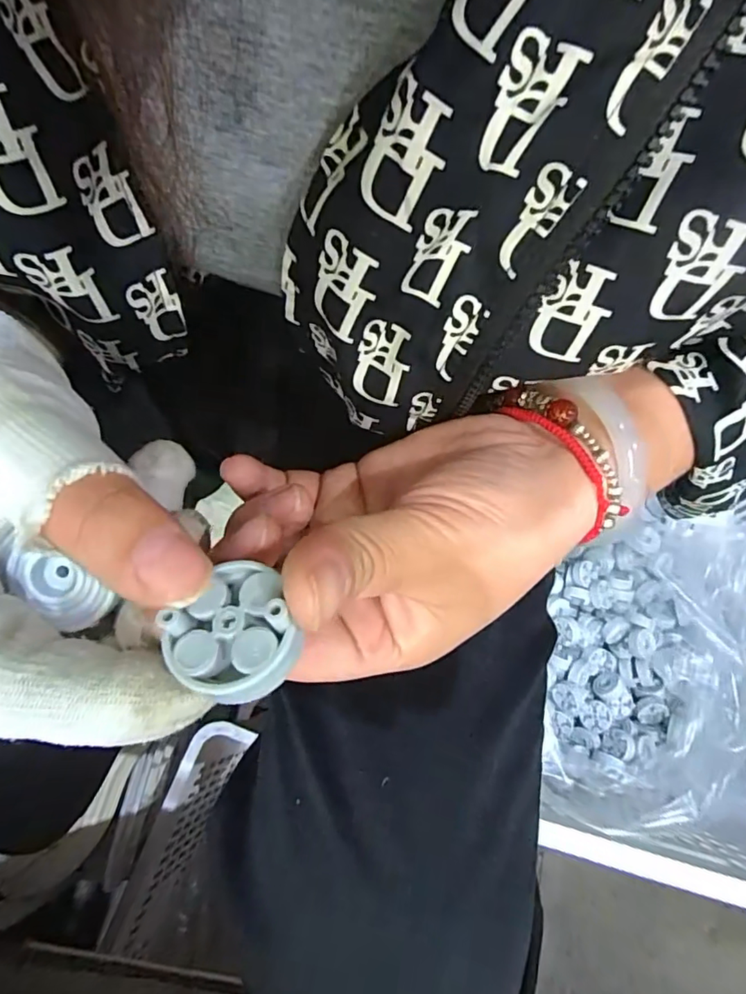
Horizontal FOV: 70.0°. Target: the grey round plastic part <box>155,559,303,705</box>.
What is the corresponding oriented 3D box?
[{"bbox_3d":[-0.031,0.030,0.116,0.026,0.011,0.030,-27,75,-8],"label":"grey round plastic part"}]

